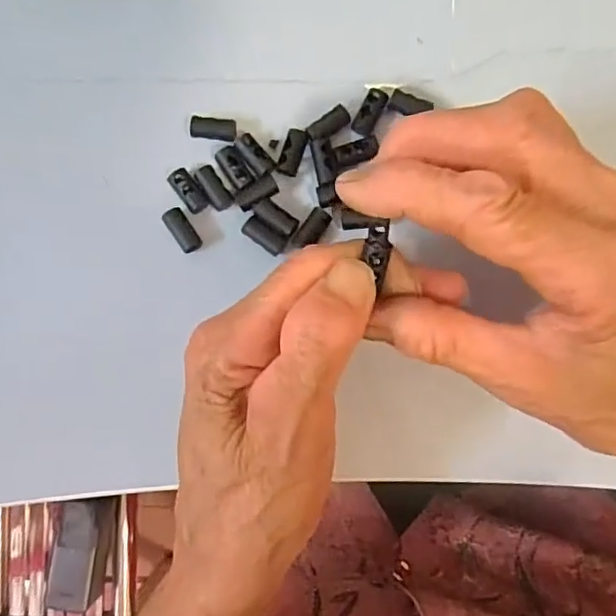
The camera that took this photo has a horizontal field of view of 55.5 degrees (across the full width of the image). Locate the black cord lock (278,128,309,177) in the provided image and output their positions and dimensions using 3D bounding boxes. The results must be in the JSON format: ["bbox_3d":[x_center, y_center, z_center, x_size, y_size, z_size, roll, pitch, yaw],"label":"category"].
[{"bbox_3d":[-0.006,-0.063,0.239,0.008,0.005,0.019,20,90,8],"label":"black cord lock"}]

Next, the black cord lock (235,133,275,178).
[{"bbox_3d":[-0.022,-0.063,0.239,0.008,0.004,0.019,-38,87,1],"label":"black cord lock"}]

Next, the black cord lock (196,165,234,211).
[{"bbox_3d":[-0.038,-0.049,0.238,0.008,0.005,0.020,-32,87,1],"label":"black cord lock"}]

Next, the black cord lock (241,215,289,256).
[{"bbox_3d":[-0.017,-0.029,0.237,0.018,0.006,0.009,33,90,3],"label":"black cord lock"}]

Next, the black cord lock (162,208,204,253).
[{"bbox_3d":[-0.051,-0.032,0.239,0.008,0.006,0.019,-35,87,1],"label":"black cord lock"}]

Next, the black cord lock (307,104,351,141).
[{"bbox_3d":[0.008,-0.075,0.238,0.018,0.005,0.008,-33,84,5],"label":"black cord lock"}]

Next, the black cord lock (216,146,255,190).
[{"bbox_3d":[-0.030,-0.057,0.237,0.009,0.004,0.018,-33,87,1],"label":"black cord lock"}]

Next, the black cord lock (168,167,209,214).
[{"bbox_3d":[-0.049,-0.048,0.239,0.008,0.005,0.019,-34,96,5],"label":"black cord lock"}]

